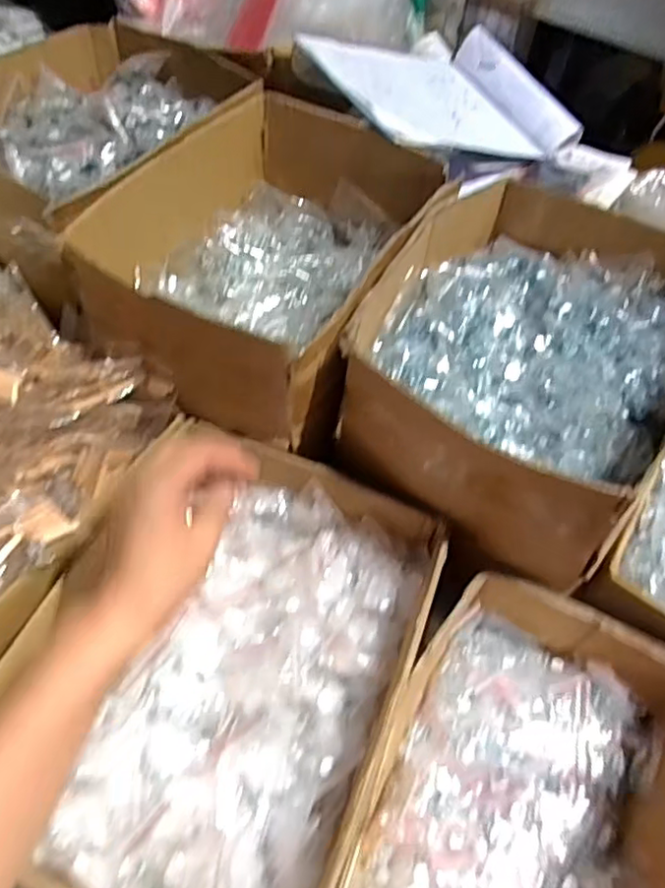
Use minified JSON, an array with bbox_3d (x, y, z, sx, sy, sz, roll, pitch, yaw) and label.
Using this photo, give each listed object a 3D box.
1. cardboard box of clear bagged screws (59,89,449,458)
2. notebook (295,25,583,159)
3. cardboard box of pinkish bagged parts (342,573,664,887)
[{"bbox_3d":[-0.055,-0.181,0.621,0.251,0.128,0.326,26,58,13],"label":"cardboard box of clear bagged screws"},{"bbox_3d":[0.135,-0.434,0.765,0.315,0.058,0.231,-23,69,-34],"label":"notebook"},{"bbox_3d":[0.150,0.273,0.479,0.204,0.093,0.295,24,58,12],"label":"cardboard box of pinkish bagged parts"}]

